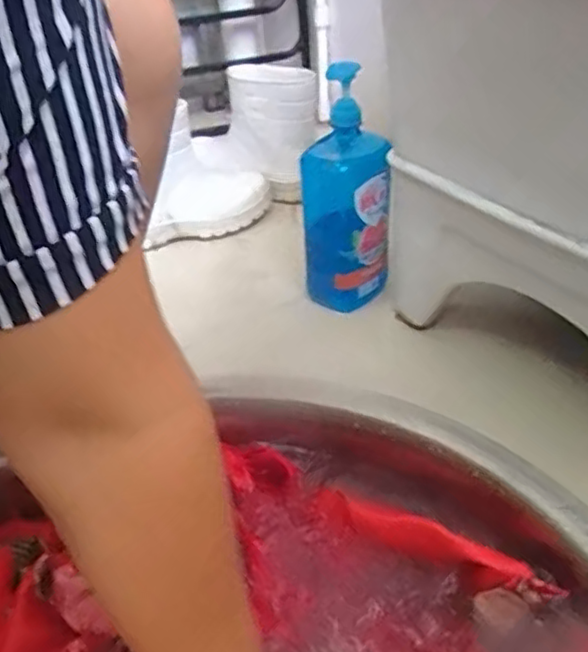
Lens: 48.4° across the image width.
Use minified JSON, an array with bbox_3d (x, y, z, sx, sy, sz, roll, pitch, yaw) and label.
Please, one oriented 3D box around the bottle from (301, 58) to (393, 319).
[{"bbox_3d":[0.060,-0.146,0.773,0.103,0.264,0.064,1,38,9],"label":"bottle"}]

